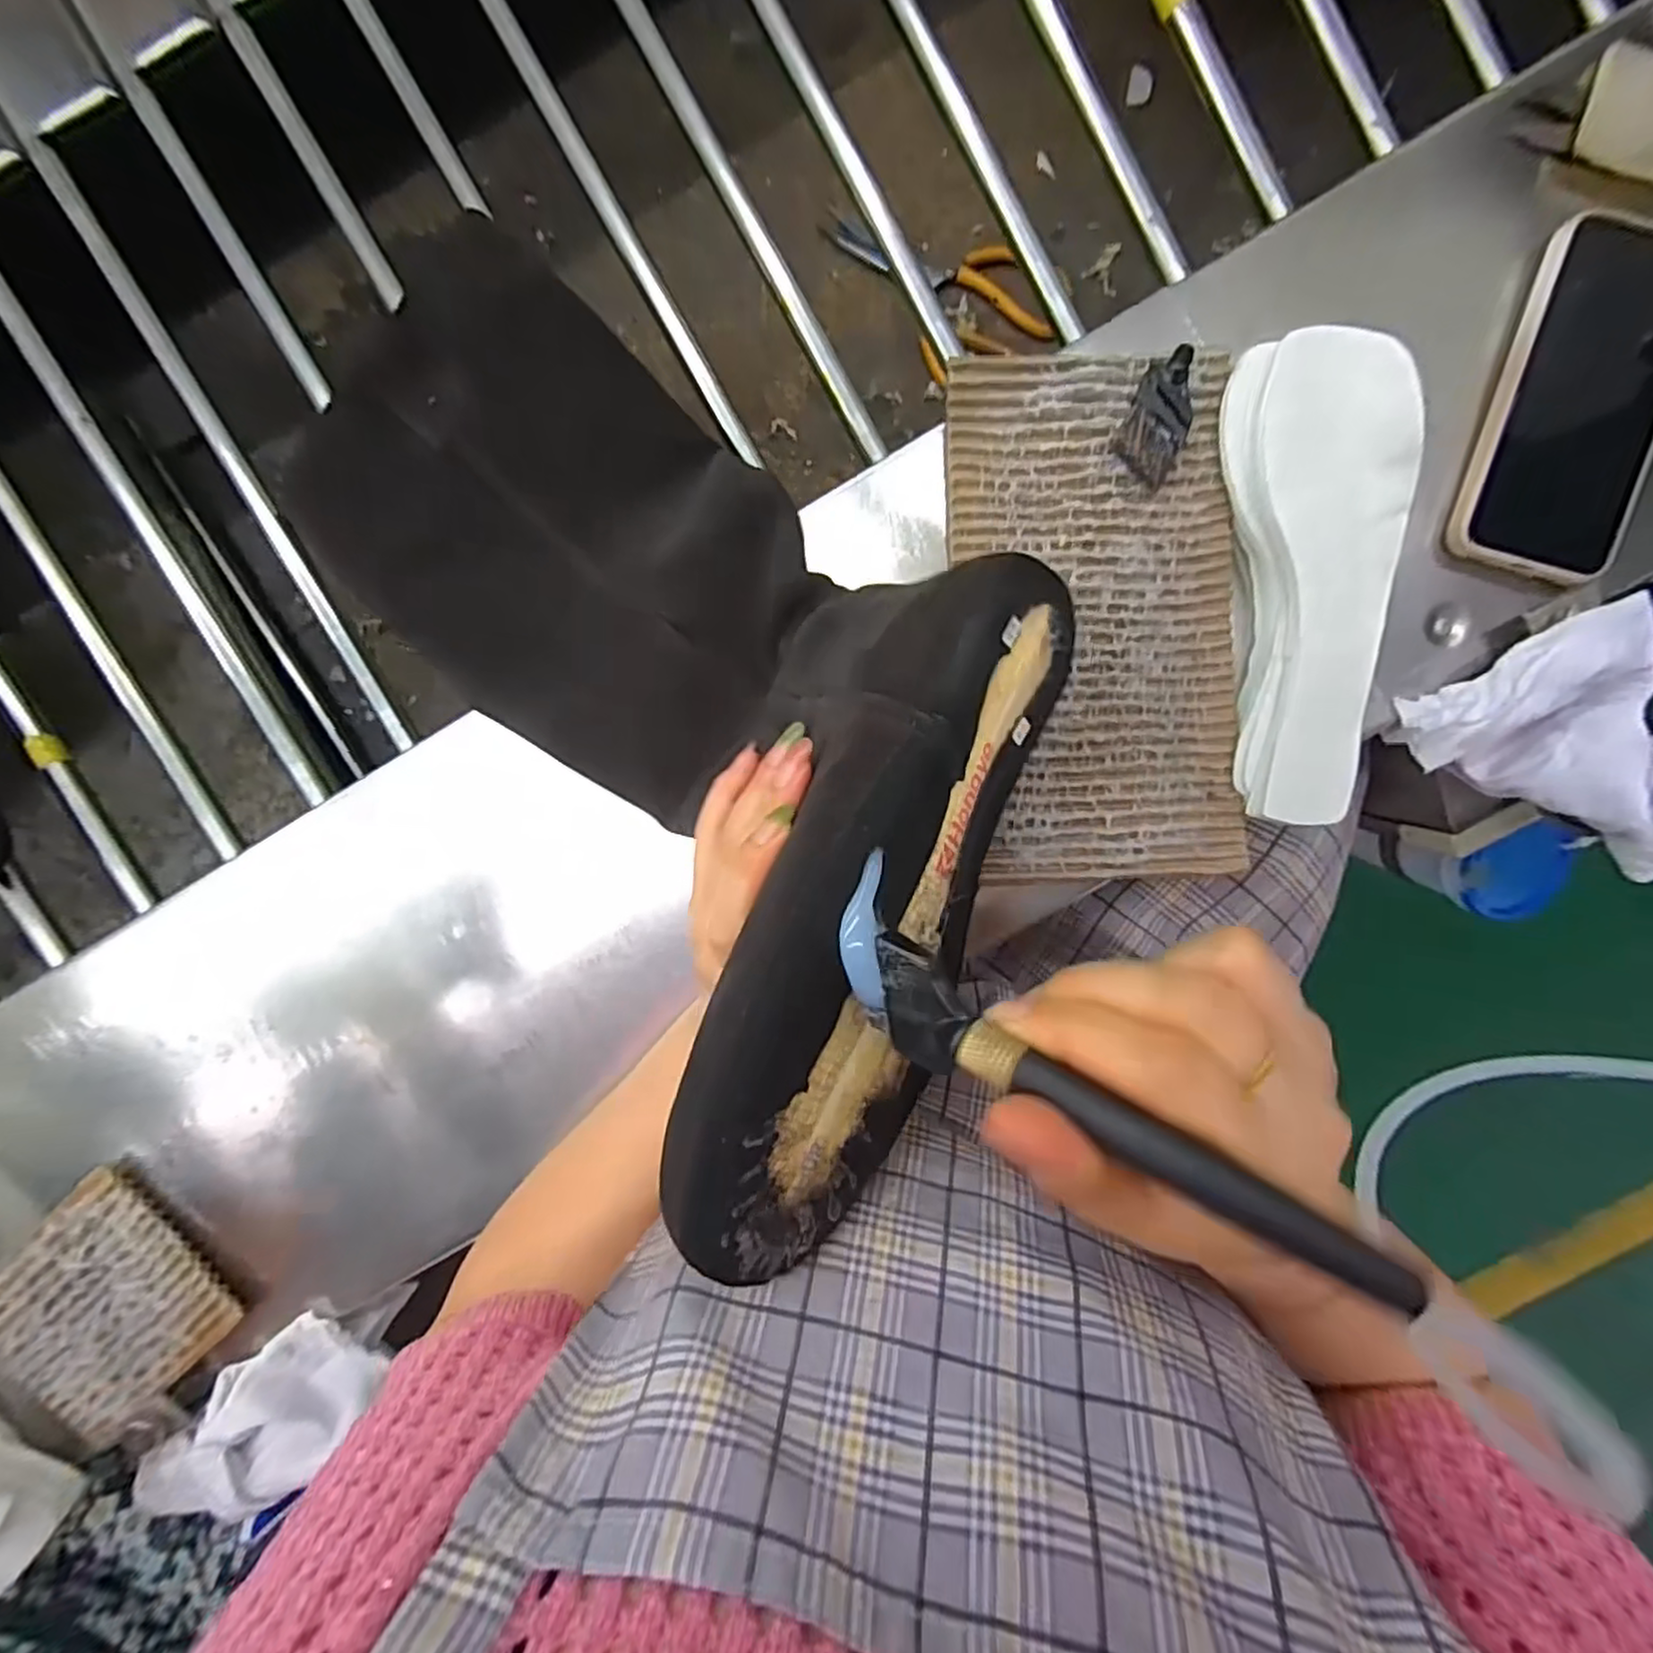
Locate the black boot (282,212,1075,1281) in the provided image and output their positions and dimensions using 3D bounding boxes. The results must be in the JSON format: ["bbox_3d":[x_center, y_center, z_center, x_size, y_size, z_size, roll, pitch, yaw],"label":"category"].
[{"bbox_3d":[-0.089,-0.093,0.317,0.222,0.085,0.469,-44,63,4],"label":"black boot"}]

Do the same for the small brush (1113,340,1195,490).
[{"bbox_3d":[0.161,-0.196,0.342,0.032,0.017,0.062,24,95,-1],"label":"small brush"}]

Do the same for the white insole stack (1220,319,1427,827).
[{"bbox_3d":[0.235,-0.114,0.339,0.070,0.033,0.218,-5,95,1],"label":"white insole stack"}]

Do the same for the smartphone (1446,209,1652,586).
[{"bbox_3d":[0.369,-0.207,0.346,0.078,0.018,0.161,16,95,0],"label":"smartphone"}]

